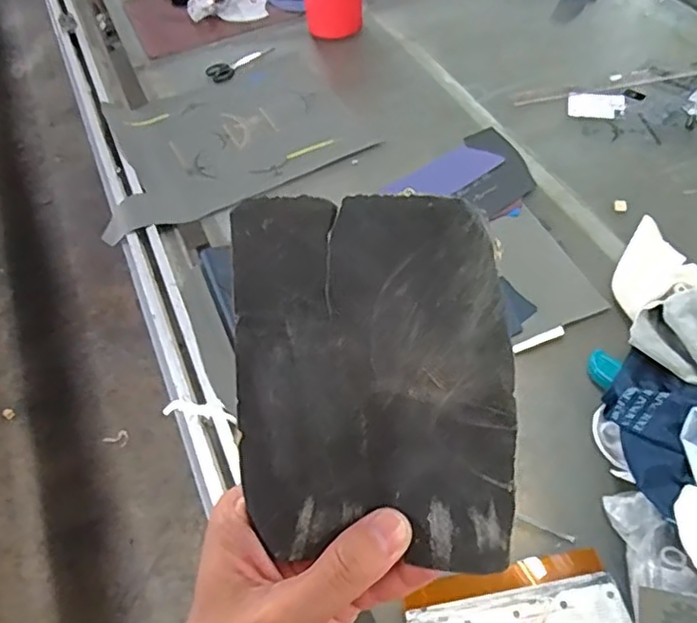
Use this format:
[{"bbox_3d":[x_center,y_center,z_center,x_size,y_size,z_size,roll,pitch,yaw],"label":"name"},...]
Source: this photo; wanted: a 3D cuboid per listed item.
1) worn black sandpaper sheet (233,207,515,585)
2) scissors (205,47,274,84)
[{"bbox_3d":[0.009,0.028,0.239,0.105,0.009,0.140,0,93,6],"label":"worn black sandpaper sheet"},{"bbox_3d":[-0.256,-0.589,1.425,0.065,0.014,0.188,29,61,23],"label":"scissors"}]

